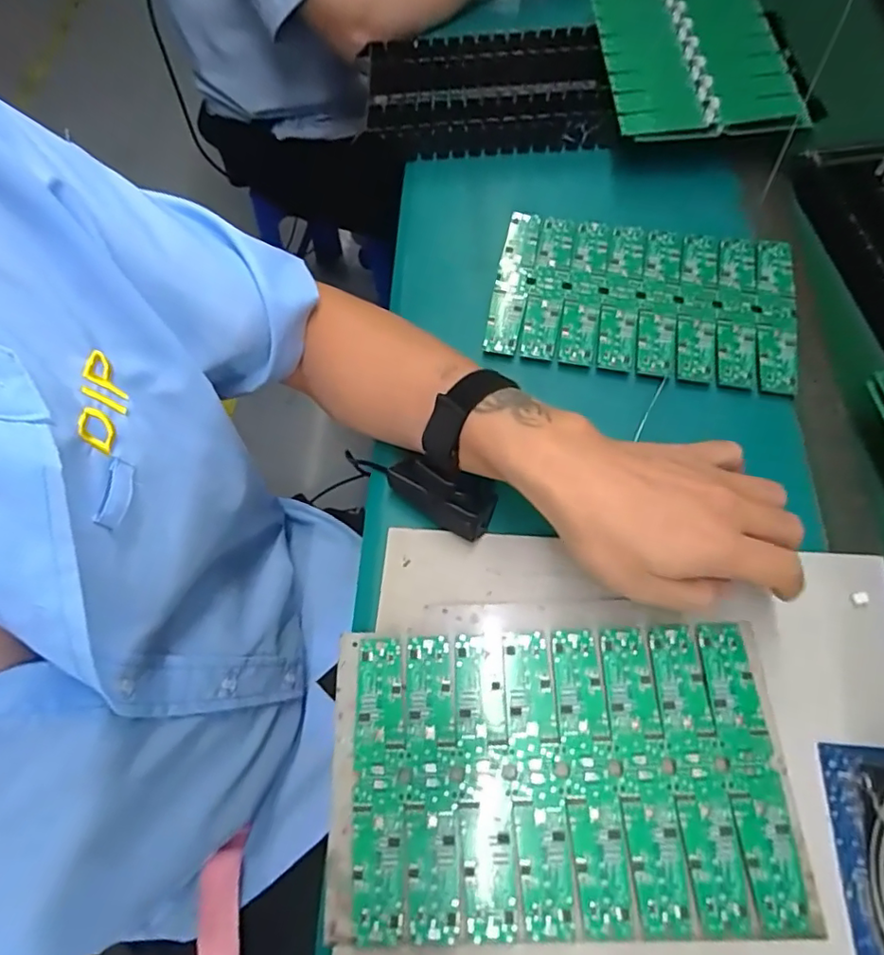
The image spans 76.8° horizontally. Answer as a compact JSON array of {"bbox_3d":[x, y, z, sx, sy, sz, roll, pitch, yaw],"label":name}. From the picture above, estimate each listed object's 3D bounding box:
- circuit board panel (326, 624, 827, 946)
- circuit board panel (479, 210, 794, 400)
[{"bbox_3d":[0.062,0.164,0.310,0.245,0.010,0.150,-3,66,2],"label":"circuit board panel"},{"bbox_3d":[0.158,-0.143,0.443,0.225,0.006,0.144,10,67,8],"label":"circuit board panel"}]

